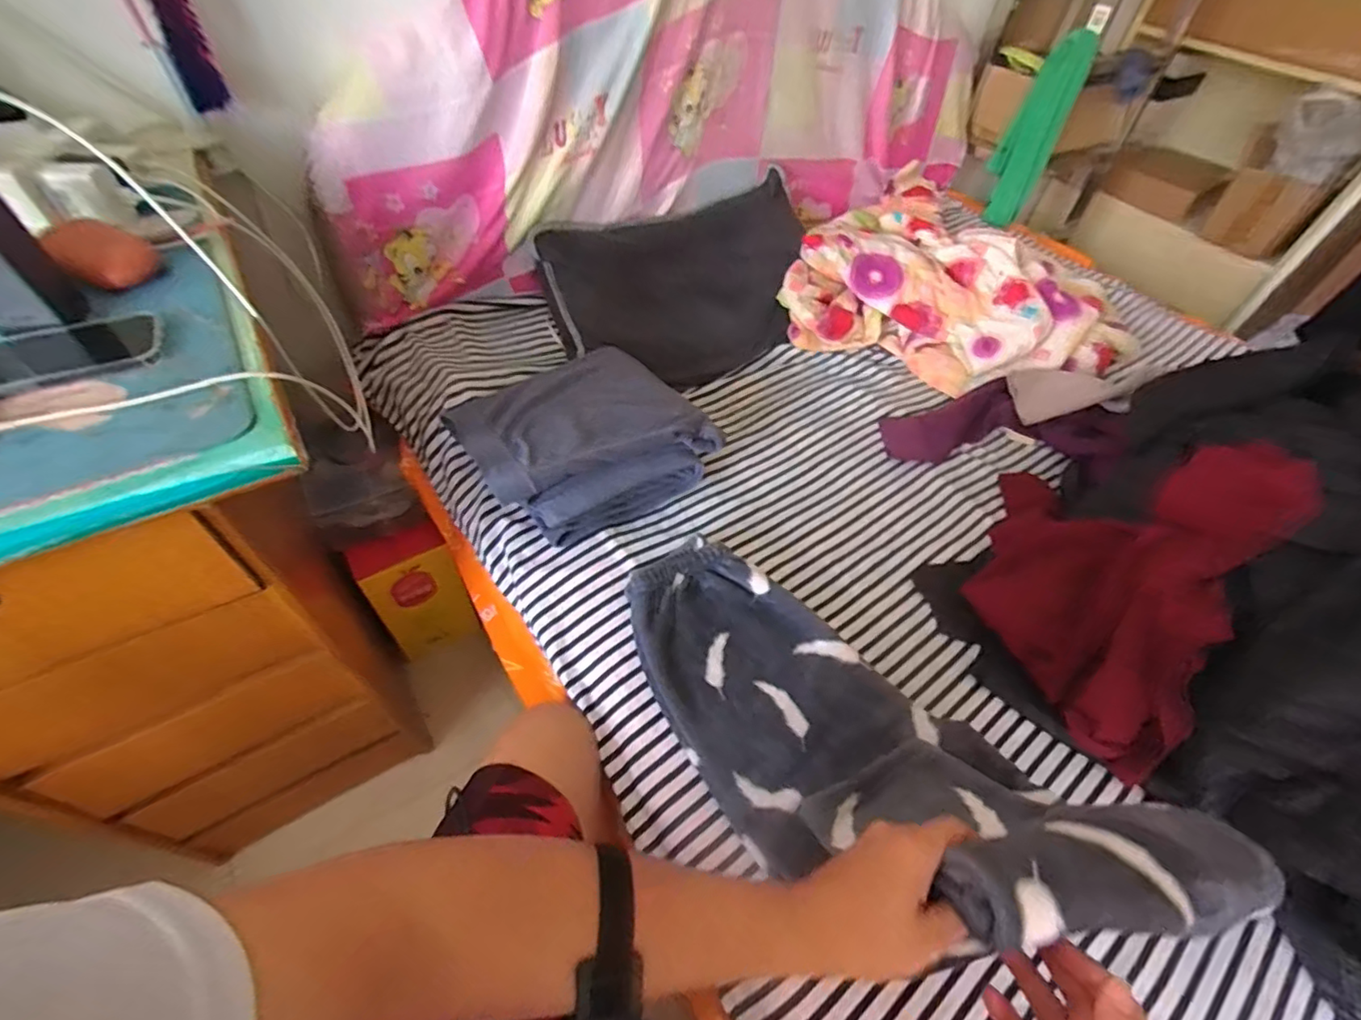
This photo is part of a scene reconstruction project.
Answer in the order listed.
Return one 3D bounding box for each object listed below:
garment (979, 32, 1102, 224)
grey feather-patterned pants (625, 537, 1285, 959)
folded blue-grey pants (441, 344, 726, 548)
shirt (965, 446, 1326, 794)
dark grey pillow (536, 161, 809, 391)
[{"bbox_3d":[0.817,-0.869,1.340,0.113,0.365,0.069,17,52,9],"label":"garment"},{"bbox_3d":[0.170,0.211,0.562,0.253,0.201,0.534,-28,28,-25],"label":"grey feather-patterned pants"},{"bbox_3d":[-0.133,-0.105,0.834,0.313,0.122,0.235,-32,61,-27],"label":"folded blue-grey pants"},{"bbox_3d":[0.525,0.063,0.706,0.232,0.231,0.403,34,56,21],"label":"shirt"},{"bbox_3d":[0.044,-0.441,1.121,0.585,0.129,0.348,-32,99,-21],"label":"dark grey pillow"}]

